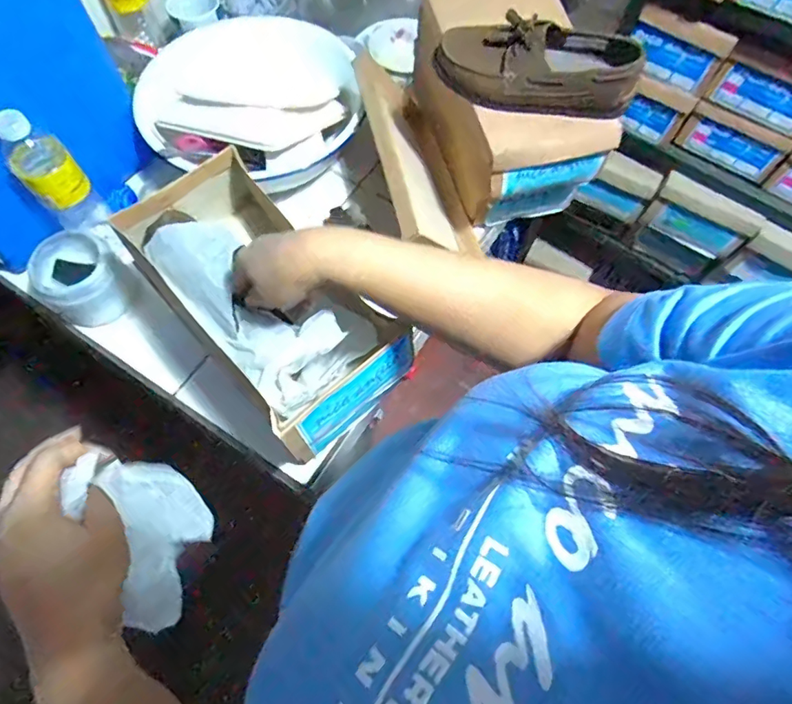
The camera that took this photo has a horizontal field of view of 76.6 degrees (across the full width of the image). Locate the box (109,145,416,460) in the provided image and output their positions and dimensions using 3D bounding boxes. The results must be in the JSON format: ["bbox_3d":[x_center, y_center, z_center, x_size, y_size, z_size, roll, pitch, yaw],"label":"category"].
[{"bbox_3d":[-0.129,-0.065,0.504,0.152,0.102,0.299,-33,69,-15],"label":"box"}]

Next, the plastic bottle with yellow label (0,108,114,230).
[{"bbox_3d":[-0.393,-0.196,0.588,0.058,0.191,0.056,-41,74,-17],"label":"plastic bottle with yellow label"}]

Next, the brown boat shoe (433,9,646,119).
[{"bbox_3d":[0.154,-0.320,0.555,0.211,0.070,0.074,9,67,2],"label":"brown boat shoe"}]

